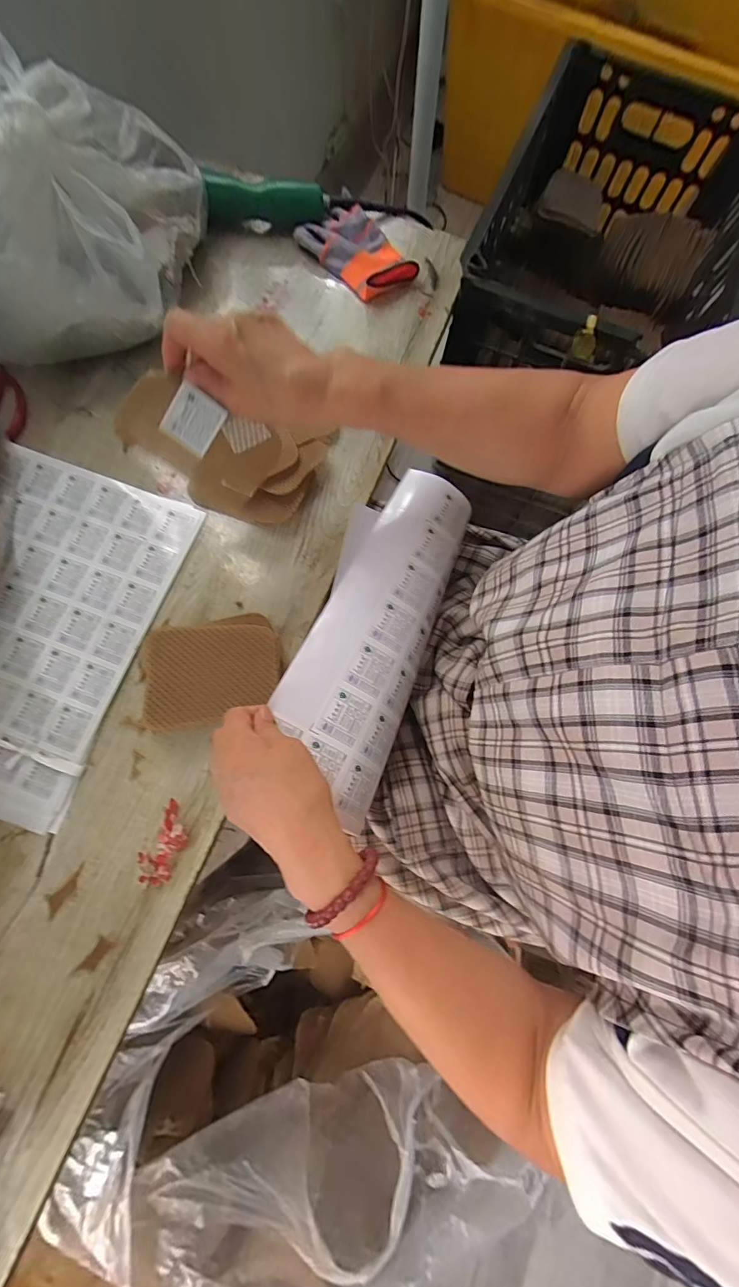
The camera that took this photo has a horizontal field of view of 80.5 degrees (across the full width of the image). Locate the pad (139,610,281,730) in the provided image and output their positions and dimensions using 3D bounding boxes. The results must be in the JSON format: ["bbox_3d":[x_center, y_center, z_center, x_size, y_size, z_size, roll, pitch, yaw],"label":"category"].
[{"bbox_3d":[-0.148,0.022,0.418,0.125,0.028,0.098,-14,76,-4],"label":"pad"}]

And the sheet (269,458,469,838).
[{"bbox_3d":[0.005,-0.020,0.392,0.102,0.033,0.319,18,71,4],"label":"sheet"}]

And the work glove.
[{"bbox_3d":[-0.013,-0.475,0.529,0.077,0.028,0.144,-40,79,-10],"label":"work glove"}]

